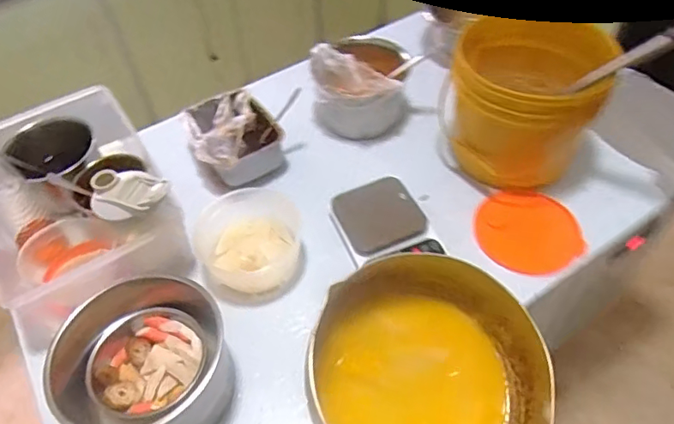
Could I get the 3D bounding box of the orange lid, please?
[{"bbox_3d":[0.293,0.027,0.800,0.147,0.019,0.154,-2,52,2],"label":"orange lid"}]

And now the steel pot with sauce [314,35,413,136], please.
[{"bbox_3d":[0.045,-0.224,0.939,0.167,0.137,0.139,-5,52,0],"label":"steel pot with sauce"}]

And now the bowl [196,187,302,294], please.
[{"bbox_3d":[-0.135,0.042,0.783,0.155,0.066,0.142,-2,52,2],"label":"bowl"}]

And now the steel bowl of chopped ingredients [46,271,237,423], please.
[{"bbox_3d":[-0.224,0.183,0.639,0.171,0.127,0.182,-2,52,2],"label":"steel bowl of chopped ingredients"}]

